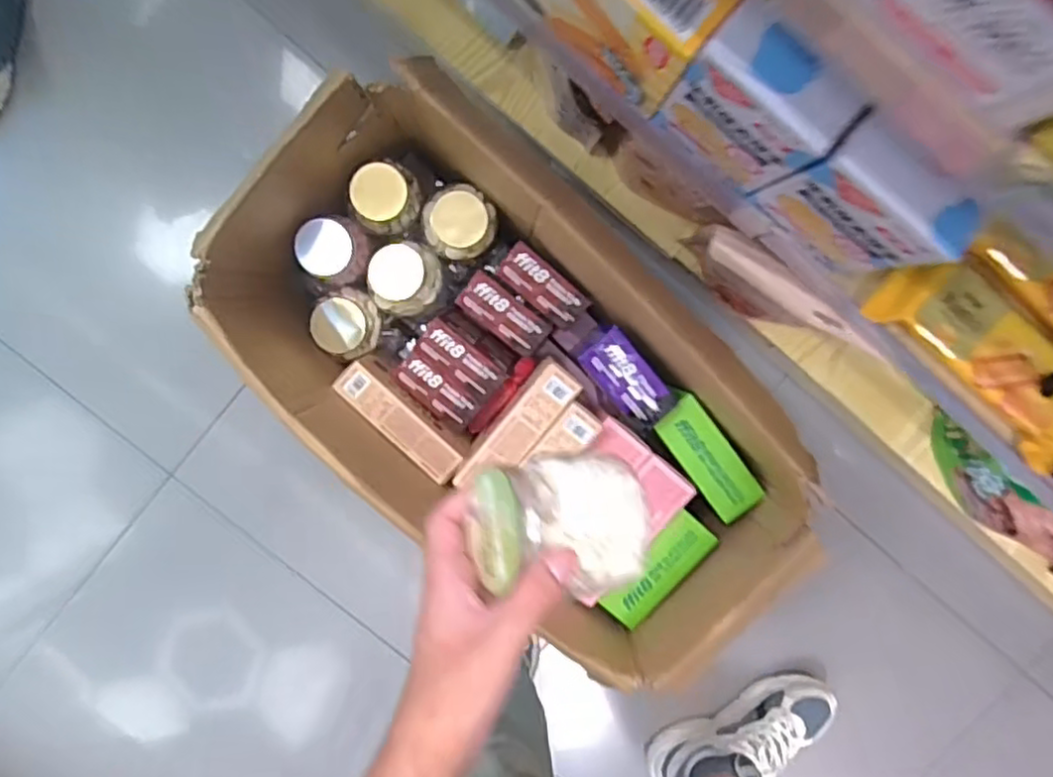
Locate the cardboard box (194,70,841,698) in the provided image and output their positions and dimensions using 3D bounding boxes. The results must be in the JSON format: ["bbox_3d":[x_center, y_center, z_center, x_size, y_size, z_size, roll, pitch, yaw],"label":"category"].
[{"bbox_3d":[-0.001,0.002,0.774,0.331,0.279,0.631,-44,95,4],"label":"cardboard box"}]

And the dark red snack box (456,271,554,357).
[{"bbox_3d":[-0.024,-0.081,0.780,0.103,0.031,0.047,39,94,-5],"label":"dark red snack box"}]

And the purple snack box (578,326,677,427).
[{"bbox_3d":[0.107,-0.009,0.735,0.054,0.028,0.108,-42,95,3],"label":"purple snack box"}]

